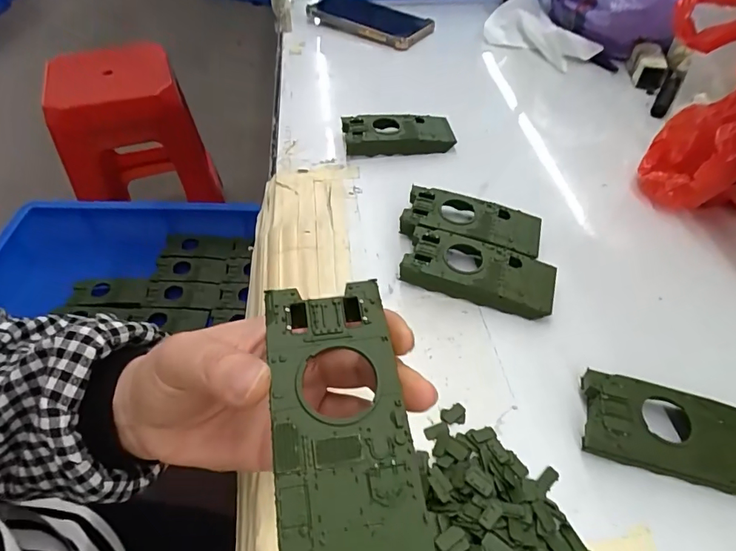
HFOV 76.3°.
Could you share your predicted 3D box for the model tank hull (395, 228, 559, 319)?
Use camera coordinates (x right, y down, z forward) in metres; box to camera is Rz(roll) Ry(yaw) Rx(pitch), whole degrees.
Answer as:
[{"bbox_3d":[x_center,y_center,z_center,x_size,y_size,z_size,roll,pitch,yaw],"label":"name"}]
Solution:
[{"bbox_3d":[0.079,-0.002,0.335,0.103,0.022,0.046,15,50,11],"label":"model tank hull"}]

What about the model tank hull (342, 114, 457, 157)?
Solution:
[{"bbox_3d":[0.029,-0.135,0.449,0.102,0.025,0.041,-6,49,-6],"label":"model tank hull"}]

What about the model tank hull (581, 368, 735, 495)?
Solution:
[{"bbox_3d":[0.172,0.089,0.258,0.104,0.021,0.045,13,50,10],"label":"model tank hull"}]

